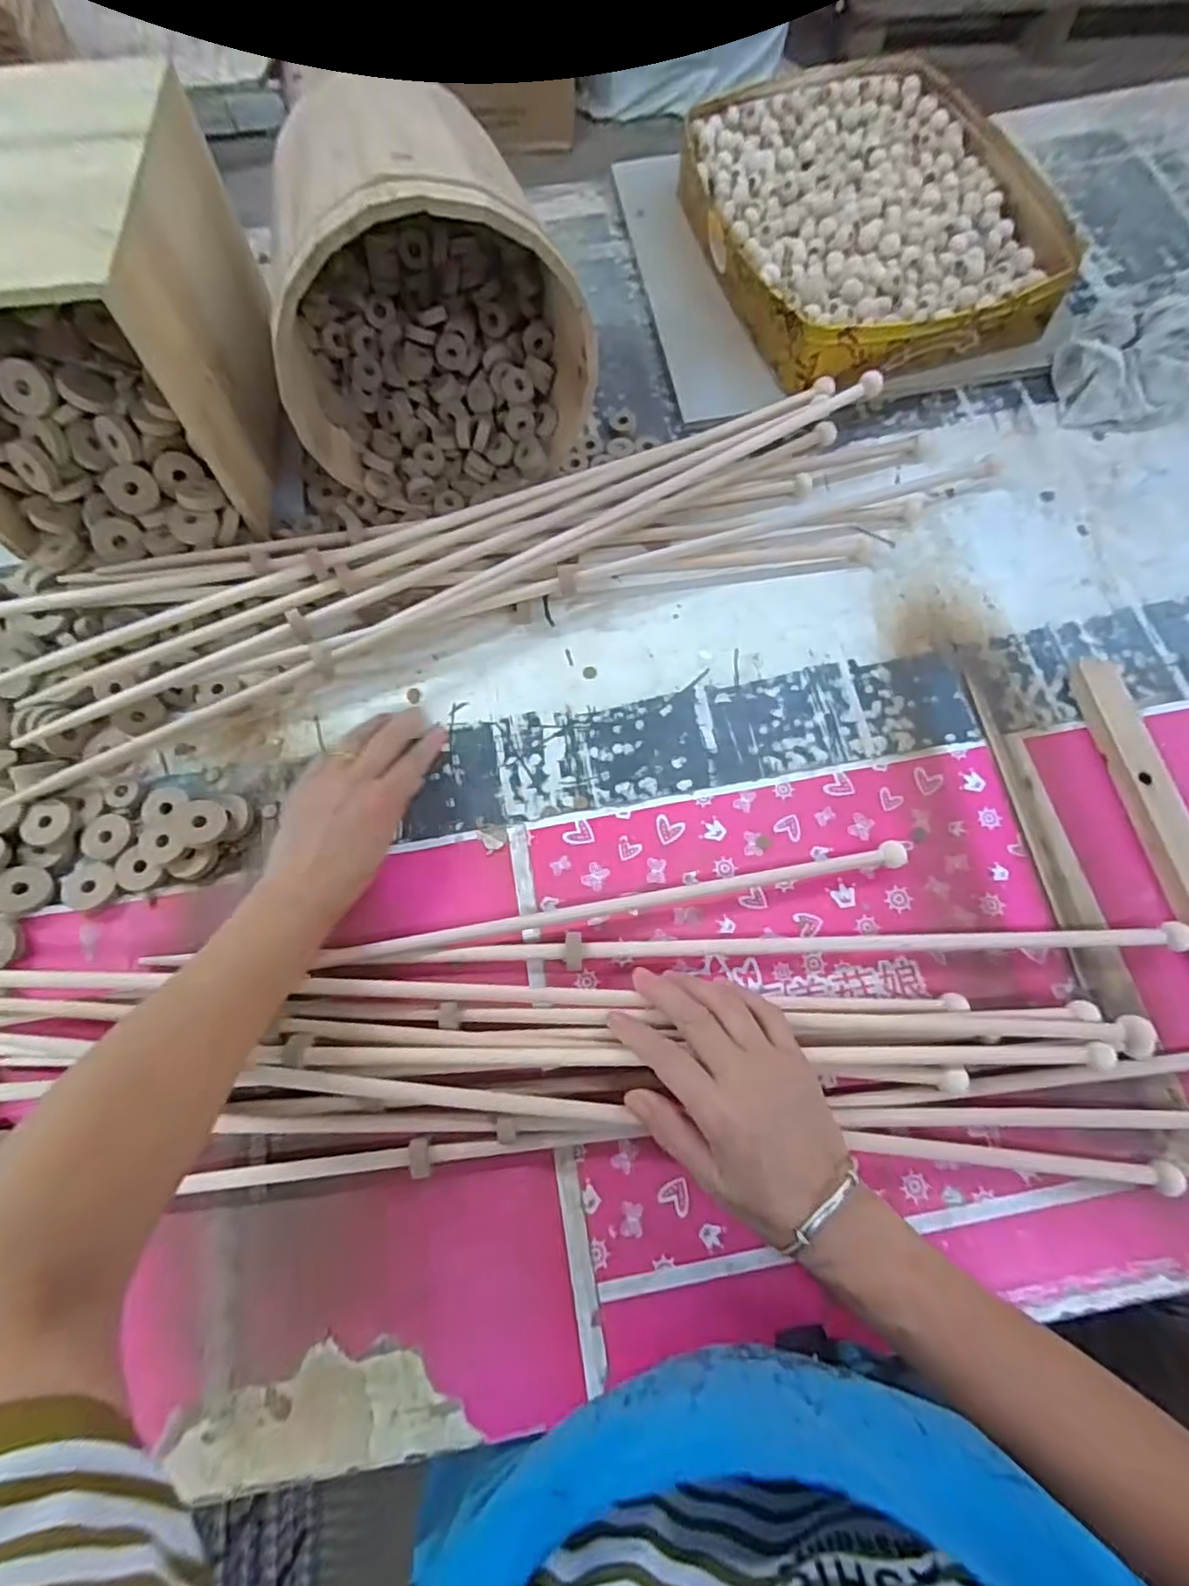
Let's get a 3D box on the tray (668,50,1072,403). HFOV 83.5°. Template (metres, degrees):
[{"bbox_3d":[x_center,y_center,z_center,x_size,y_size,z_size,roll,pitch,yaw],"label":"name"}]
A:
[{"bbox_3d":[0.264,-0.573,0.669,0.305,0.064,0.377,-19,73,-6],"label":"tray"}]

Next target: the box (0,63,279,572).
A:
[{"bbox_3d":[-0.386,-0.354,0.512,0.203,0.208,0.303,-6,71,-1],"label":"box"}]

